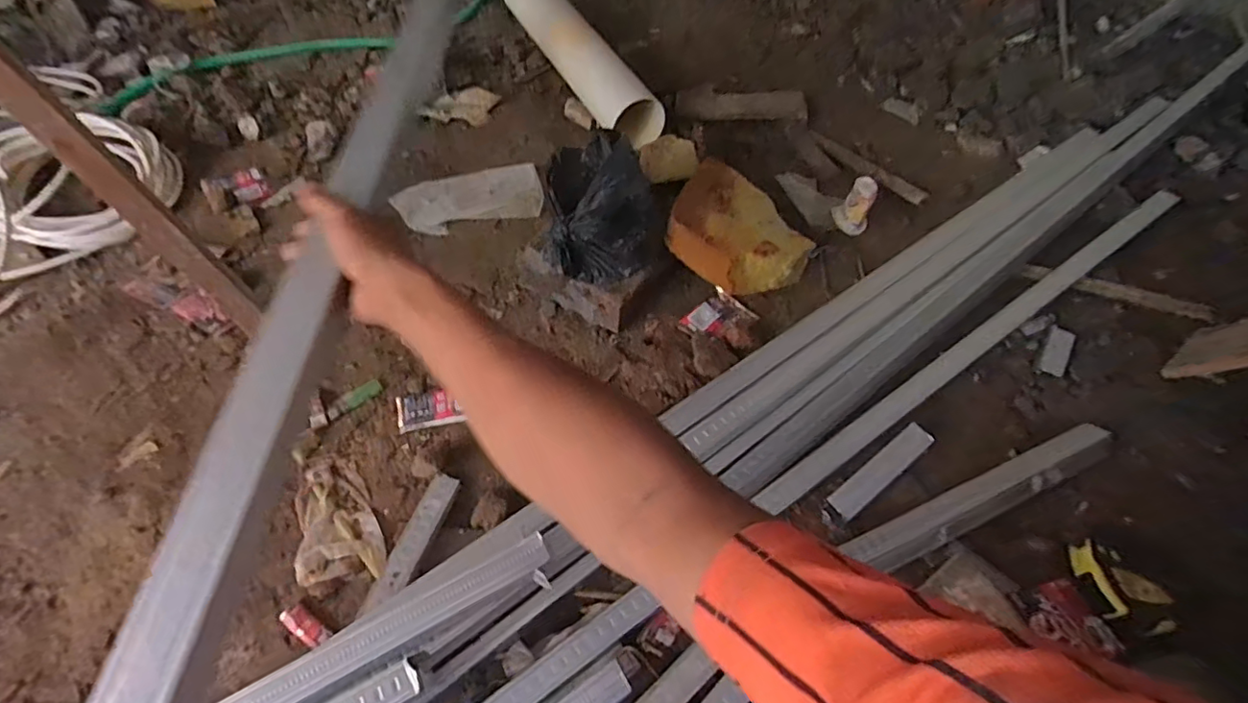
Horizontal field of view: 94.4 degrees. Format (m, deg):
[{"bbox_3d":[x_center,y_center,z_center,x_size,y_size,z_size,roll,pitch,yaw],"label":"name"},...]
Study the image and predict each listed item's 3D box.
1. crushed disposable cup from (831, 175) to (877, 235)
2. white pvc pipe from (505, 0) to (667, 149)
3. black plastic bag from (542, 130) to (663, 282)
[{"bbox_3d":[0.433,-0.274,1.066,0.070,0.111,0.062,28,58,16],"label":"crushed disposable cup"},{"bbox_3d":[-0.103,-0.660,1.268,0.096,0.103,0.603,-23,59,-18],"label":"white pvc pipe"},{"bbox_3d":[-0.028,-0.219,0.879,0.180,0.151,0.161,3,55,-1],"label":"black plastic bag"}]

